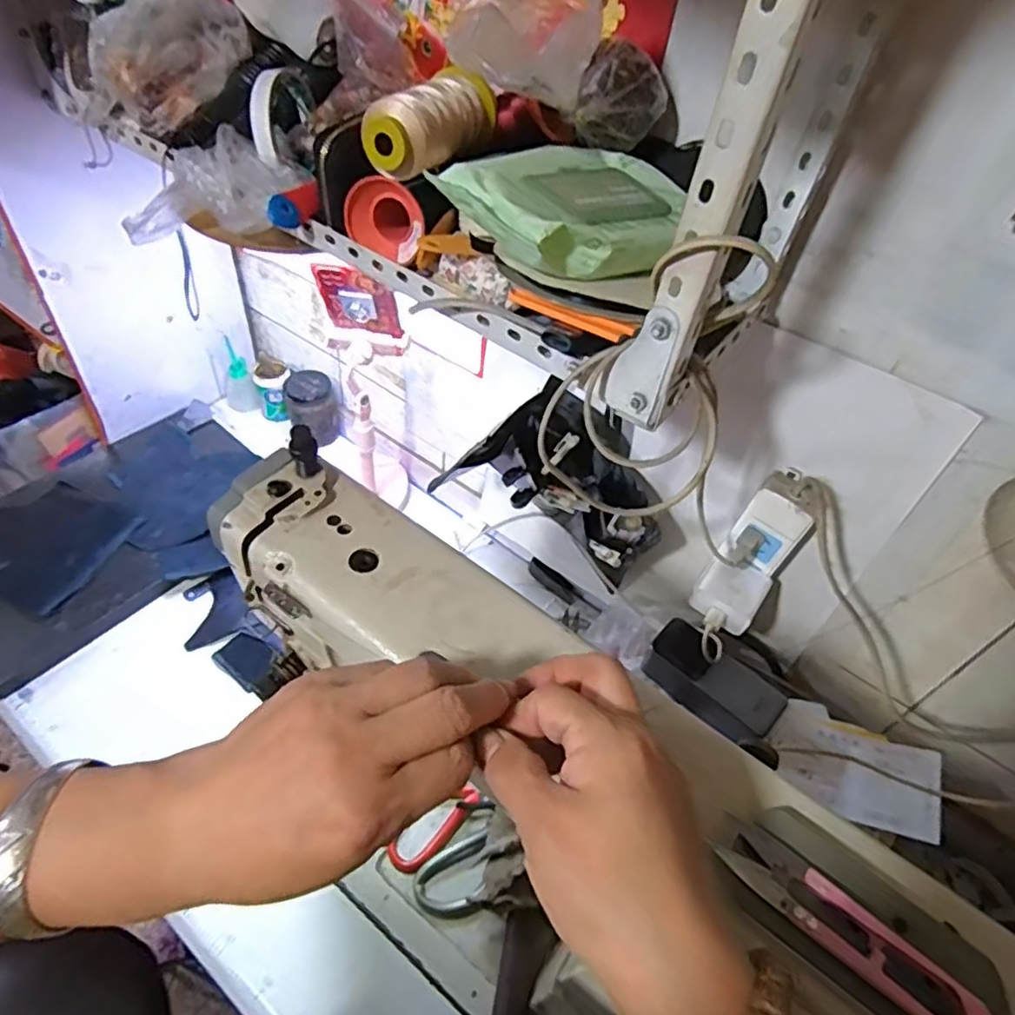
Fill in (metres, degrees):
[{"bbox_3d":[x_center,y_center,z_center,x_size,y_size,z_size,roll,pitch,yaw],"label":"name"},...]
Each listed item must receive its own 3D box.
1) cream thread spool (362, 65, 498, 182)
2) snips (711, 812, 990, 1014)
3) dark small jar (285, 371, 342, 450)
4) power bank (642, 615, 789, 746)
[{"bbox_3d":[-0.051,-0.274,0.463,0.043,0.039,0.129,21,48,12],"label":"cream thread spool"},{"bbox_3d":[0.126,0.158,0.248,0.101,0.013,0.022,34,52,22],"label":"snips"},{"bbox_3d":[-0.283,-0.144,0.957,0.072,0.098,0.060,-12,50,-17],"label":"dark small jar"},{"bbox_3d":[0.199,0.175,0.643,0.057,0.049,0.128,-32,58,-31],"label":"power bank"}]

